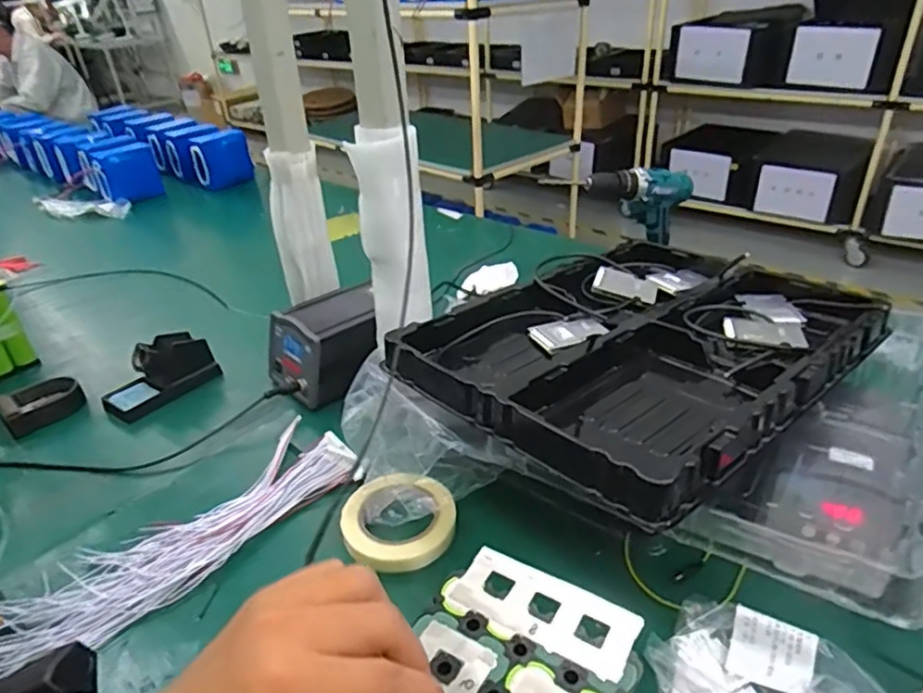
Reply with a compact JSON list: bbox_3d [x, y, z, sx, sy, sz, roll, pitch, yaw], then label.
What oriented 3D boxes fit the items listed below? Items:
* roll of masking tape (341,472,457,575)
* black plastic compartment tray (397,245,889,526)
[{"bbox_3d":[-0.066,0.184,0.657,0.116,0.028,0.116,-3,32,2],"label":"roll of masking tape"},{"bbox_3d":[0.205,-0.013,0.694,0.473,0.066,0.355,-28,39,-33],"label":"black plastic compartment tray"}]

